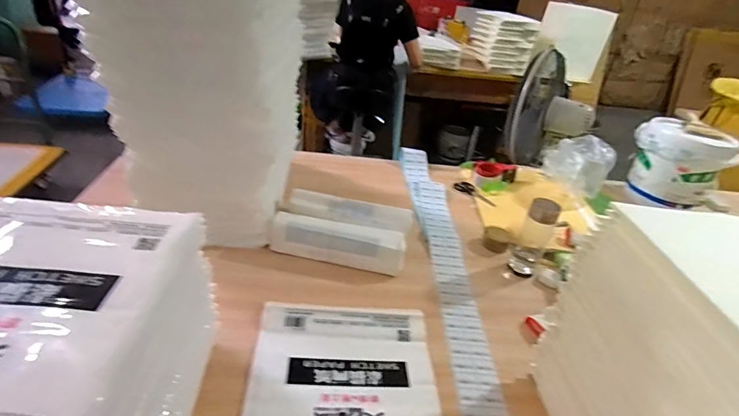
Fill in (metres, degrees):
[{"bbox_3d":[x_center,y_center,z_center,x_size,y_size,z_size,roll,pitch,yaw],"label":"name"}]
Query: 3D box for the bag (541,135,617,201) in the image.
[{"bbox_3d":[0.650,-0.141,1.316,0.124,0.159,0.191,5,32,-5],"label":"bag"}]

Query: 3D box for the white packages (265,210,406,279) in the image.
[{"bbox_3d":[-0.070,0.077,0.956,0.306,0.077,0.070,11,33,2],"label":"white packages"}]

